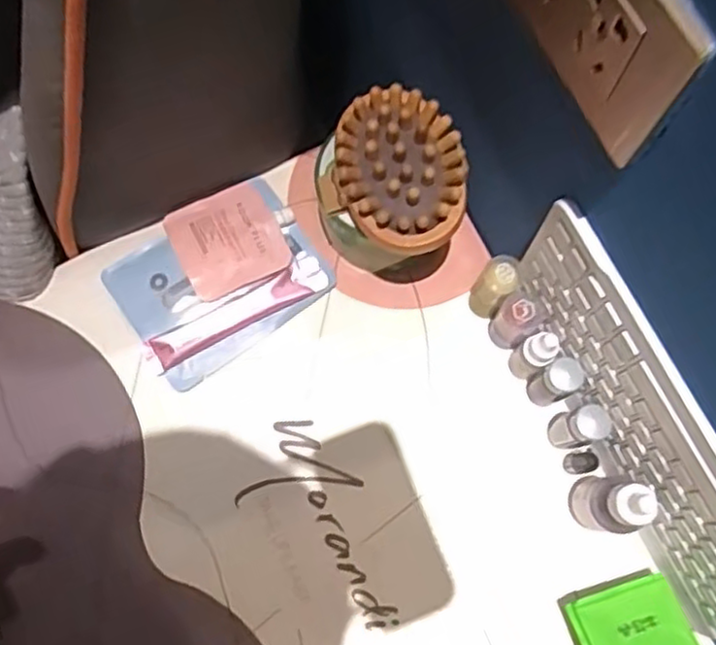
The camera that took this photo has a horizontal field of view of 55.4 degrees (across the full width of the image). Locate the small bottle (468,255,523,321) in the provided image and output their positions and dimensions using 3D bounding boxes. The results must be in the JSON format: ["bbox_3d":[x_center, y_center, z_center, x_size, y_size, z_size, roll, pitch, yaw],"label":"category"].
[{"bbox_3d":[0.092,-0.022,0.459,0.024,0.056,0.030,32,78,10],"label":"small bottle"}]

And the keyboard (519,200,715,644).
[{"bbox_3d":[0.157,0.066,0.385,0.020,0.150,0.241,-26,75,-5],"label":"keyboard"}]

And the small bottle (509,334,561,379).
[{"bbox_3d":[0.113,0.022,0.442,0.021,0.063,0.019,42,80,12],"label":"small bottle"}]

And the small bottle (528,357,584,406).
[{"bbox_3d":[0.125,0.040,0.436,0.021,0.066,0.020,-33,76,-7],"label":"small bottle"}]

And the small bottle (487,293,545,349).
[{"bbox_3d":[0.103,0.000,0.447,0.024,0.057,0.024,0,75,2],"label":"small bottle"}]

